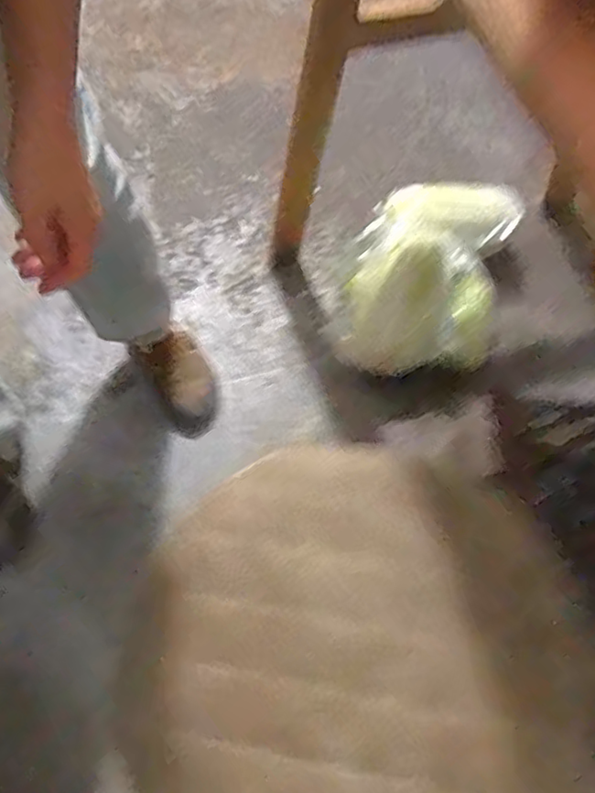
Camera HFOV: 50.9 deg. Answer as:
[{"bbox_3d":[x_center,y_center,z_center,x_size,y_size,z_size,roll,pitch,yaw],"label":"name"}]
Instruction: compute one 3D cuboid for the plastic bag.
[{"bbox_3d":[0.214,-0.207,1.053,0.247,0.120,0.344,15,63,7],"label":"plastic bag"}]

